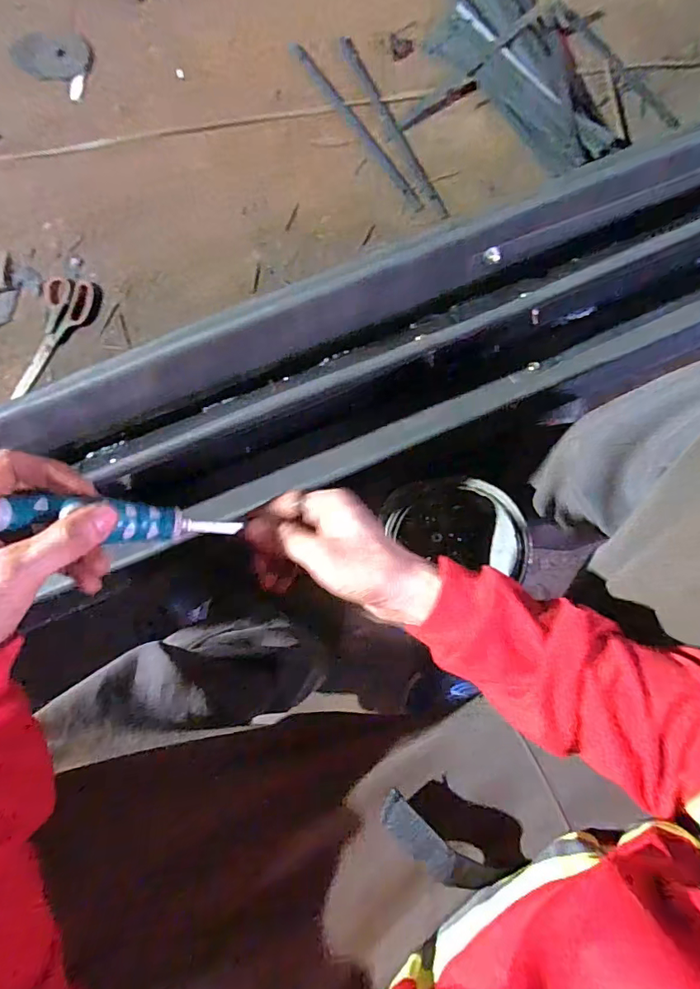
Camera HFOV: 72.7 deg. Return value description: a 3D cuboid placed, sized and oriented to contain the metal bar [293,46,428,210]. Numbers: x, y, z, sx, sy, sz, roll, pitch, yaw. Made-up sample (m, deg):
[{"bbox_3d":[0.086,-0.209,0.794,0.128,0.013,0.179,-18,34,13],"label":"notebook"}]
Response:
[{"bbox_3d":[0.015,-0.581,0.752,0.023,0.014,0.324,-37,91,-5],"label":"metal bar"}]

